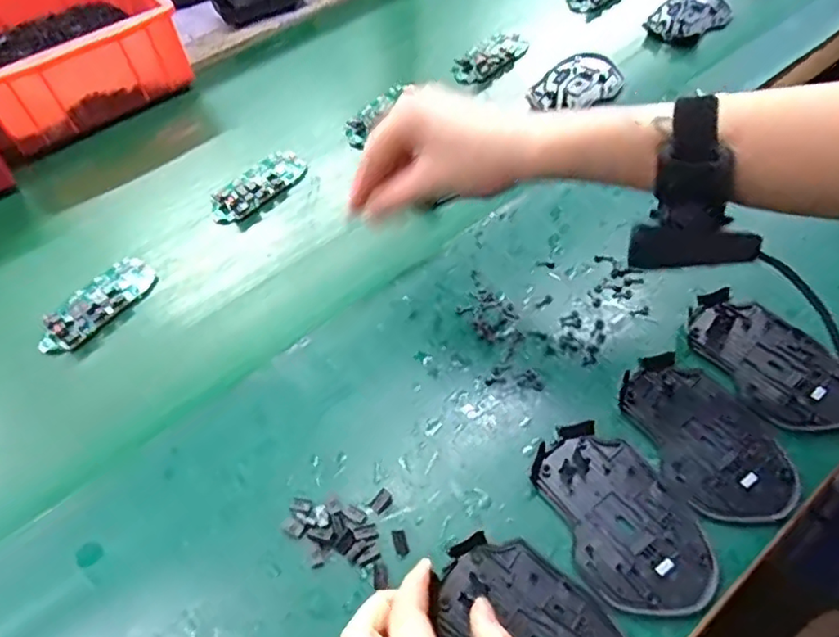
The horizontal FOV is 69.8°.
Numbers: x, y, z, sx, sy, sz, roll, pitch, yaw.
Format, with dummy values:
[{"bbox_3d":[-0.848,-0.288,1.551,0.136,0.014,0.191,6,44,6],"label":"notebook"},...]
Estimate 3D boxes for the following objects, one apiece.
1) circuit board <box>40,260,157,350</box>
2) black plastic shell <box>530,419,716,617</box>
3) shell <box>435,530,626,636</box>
[{"bbox_3d":[-0.259,-0.012,0.483,0.045,0.015,0.098,29,62,21],"label":"circuit board"},{"bbox_3d":[0.119,0.115,0.354,0.073,0.009,0.114,-25,58,-14],"label":"black plastic shell"},{"bbox_3d":[0.063,0.167,0.320,0.067,0.012,0.114,-39,62,-21],"label":"shell"}]

